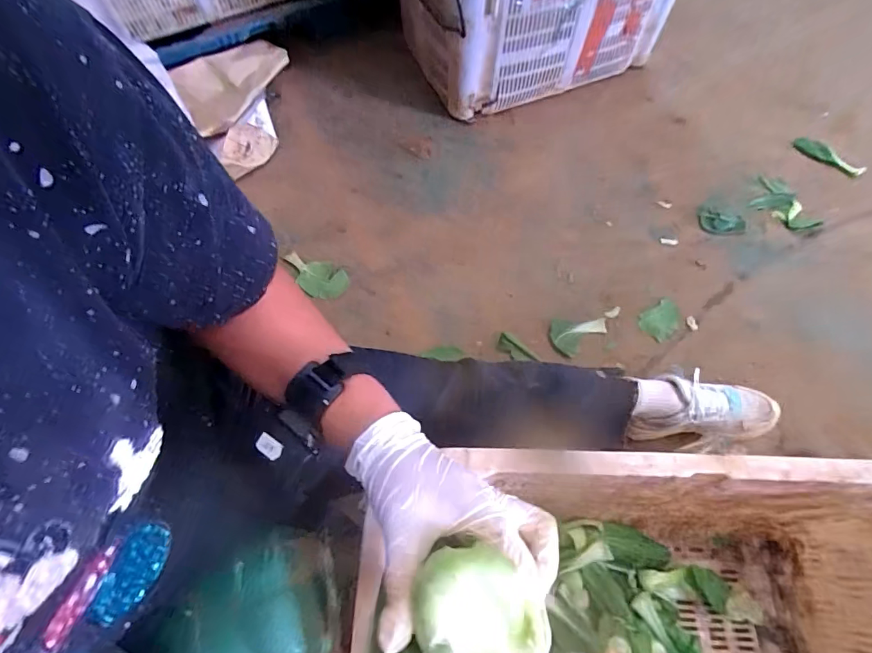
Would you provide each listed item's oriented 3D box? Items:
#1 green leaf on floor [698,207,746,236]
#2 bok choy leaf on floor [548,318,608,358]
[{"bbox_3d":[0.634,-0.229,1.007,0.096,0.006,0.068,19,65,10],"label":"green leaf on floor"},{"bbox_3d":[0.285,0.021,0.898,0.113,0.018,0.076,-2,63,-1],"label":"bok choy leaf on floor"}]

